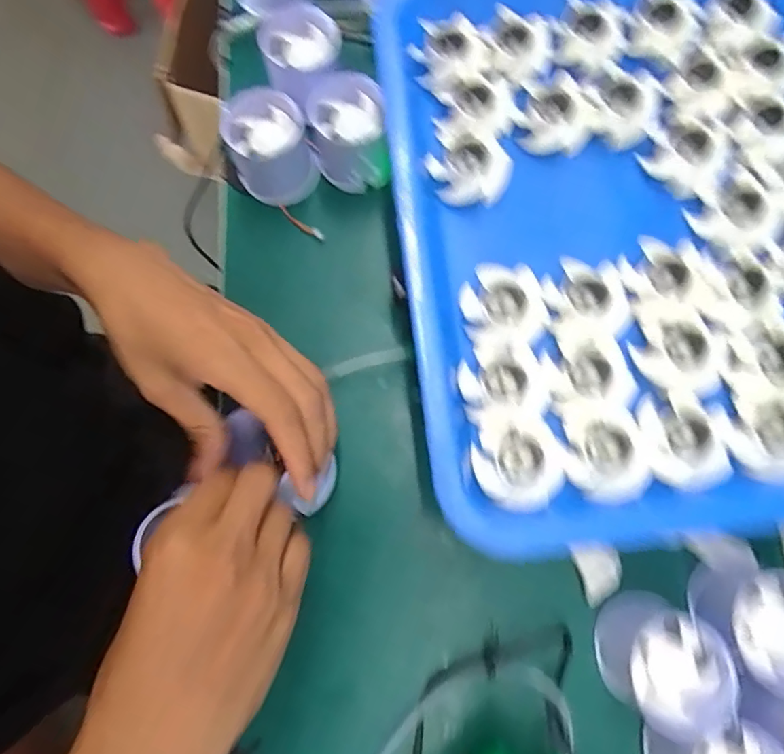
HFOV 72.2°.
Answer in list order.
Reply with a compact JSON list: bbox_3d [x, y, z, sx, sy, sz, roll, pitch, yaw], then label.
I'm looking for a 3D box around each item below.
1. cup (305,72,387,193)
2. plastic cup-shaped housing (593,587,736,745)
[{"bbox_3d":[-0.030,-0.168,0.374,0.052,0.047,0.056,-2,78,1],"label":"cup"},{"bbox_3d":[0.146,0.155,0.292,0.059,0.047,0.056,28,80,7],"label":"plastic cup-shaped housing"}]

